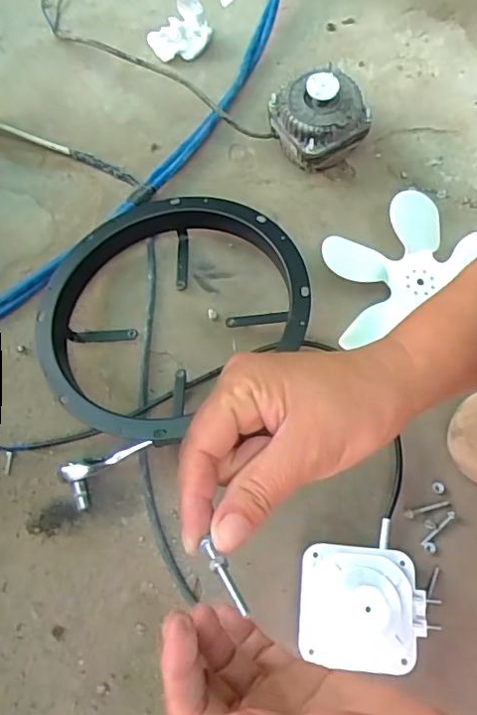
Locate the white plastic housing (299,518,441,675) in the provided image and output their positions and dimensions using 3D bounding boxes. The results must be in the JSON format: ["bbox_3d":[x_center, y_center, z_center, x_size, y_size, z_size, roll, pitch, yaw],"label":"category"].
[{"bbox_3d":[0.096,0.182,0.421,0.093,0.063,0.096,5,69,2],"label":"white plastic housing"}]

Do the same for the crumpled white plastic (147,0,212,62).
[{"bbox_3d":[-0.066,-0.373,0.630,0.067,0.046,0.041,-31,71,-11],"label":"crumpled white plastic"}]

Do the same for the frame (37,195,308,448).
[{"bbox_3d":[-0.066,-0.046,0.508,0.240,0.066,0.217,-37,73,-13],"label":"frame"}]

